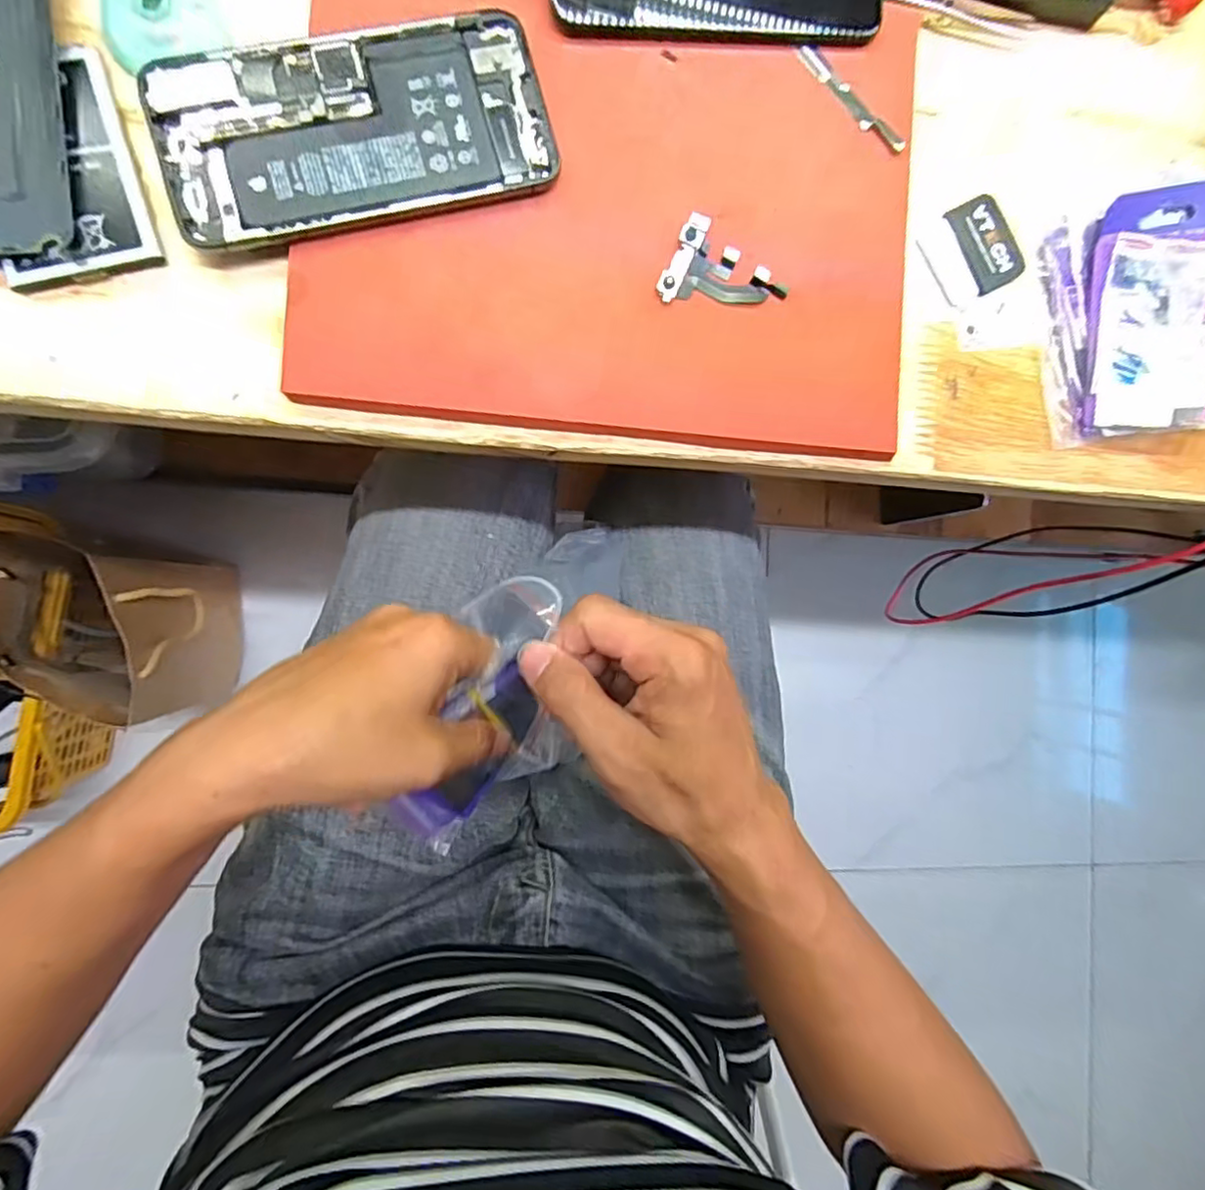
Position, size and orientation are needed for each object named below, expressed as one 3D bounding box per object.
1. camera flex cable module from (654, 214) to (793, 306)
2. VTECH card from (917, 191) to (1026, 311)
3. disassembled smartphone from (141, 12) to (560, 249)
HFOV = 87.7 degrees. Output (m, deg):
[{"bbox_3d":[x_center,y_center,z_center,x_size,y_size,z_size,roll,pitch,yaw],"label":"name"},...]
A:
[{"bbox_3d":[0.050,-0.127,0.255,0.048,0.005,0.035,24,87,-8],"label":"camera flex cable module"},{"bbox_3d":[0.165,-0.154,0.282,0.039,0.009,0.040,-32,95,-7],"label":"VTECH card"},{"bbox_3d":[-0.091,-0.175,0.234,0.138,0.004,0.069,-16,93,-8],"label":"disassembled smartphone"}]

